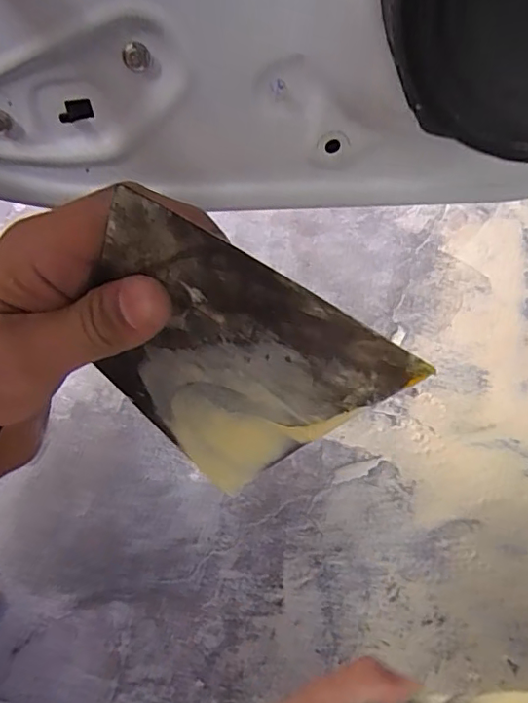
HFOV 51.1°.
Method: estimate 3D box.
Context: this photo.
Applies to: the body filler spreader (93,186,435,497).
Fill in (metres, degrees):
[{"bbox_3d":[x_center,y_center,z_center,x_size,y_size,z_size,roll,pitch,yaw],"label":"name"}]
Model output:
[{"bbox_3d":[-0.021,0.005,0.200,0.096,0.134,0.006,38,55,-4],"label":"body filler spreader"}]

